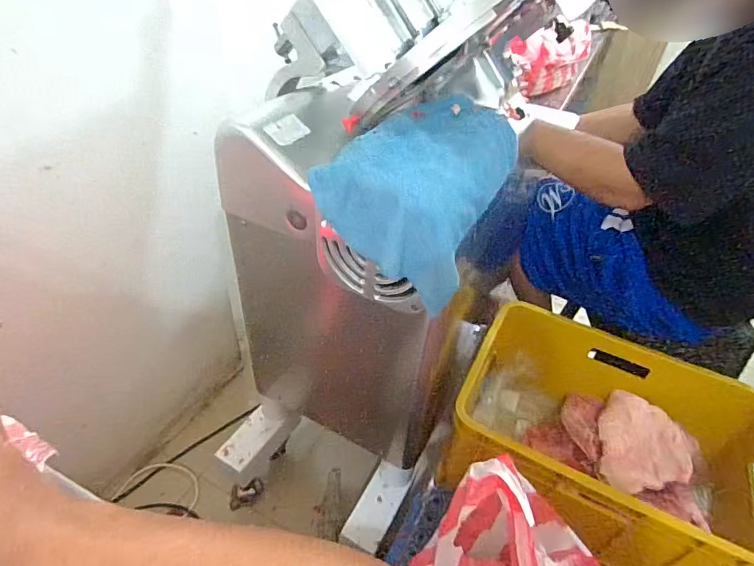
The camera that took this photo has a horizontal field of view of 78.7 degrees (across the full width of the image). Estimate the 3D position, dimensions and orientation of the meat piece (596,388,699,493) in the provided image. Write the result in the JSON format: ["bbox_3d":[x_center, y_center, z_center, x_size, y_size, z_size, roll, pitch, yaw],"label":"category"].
[{"bbox_3d":[0.527,0.326,0.915,0.165,0.073,0.196,26,45,23],"label":"meat piece"}]

